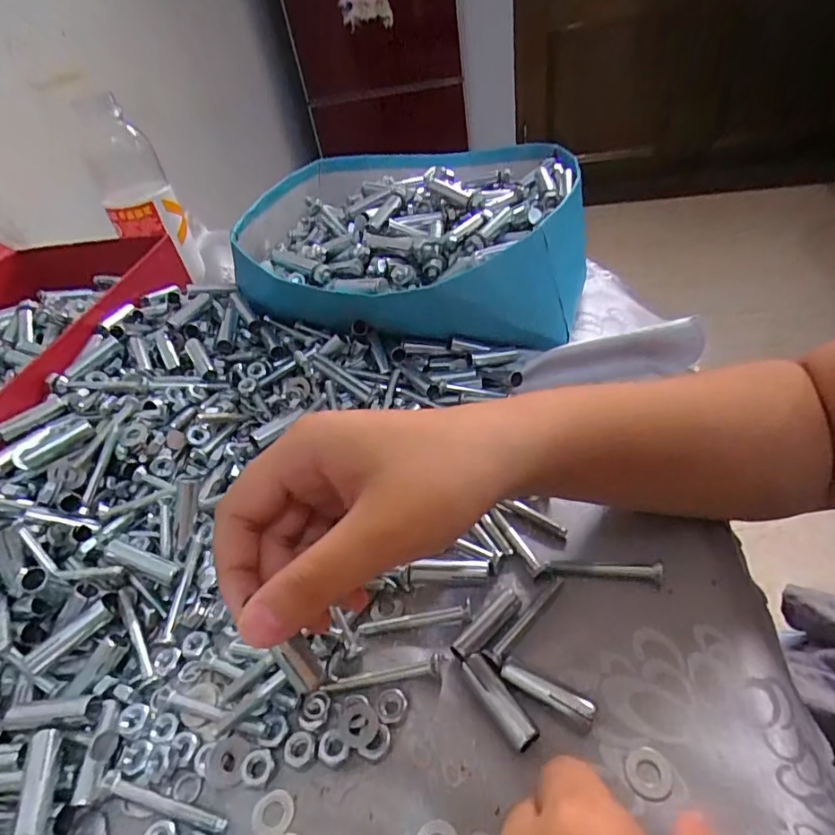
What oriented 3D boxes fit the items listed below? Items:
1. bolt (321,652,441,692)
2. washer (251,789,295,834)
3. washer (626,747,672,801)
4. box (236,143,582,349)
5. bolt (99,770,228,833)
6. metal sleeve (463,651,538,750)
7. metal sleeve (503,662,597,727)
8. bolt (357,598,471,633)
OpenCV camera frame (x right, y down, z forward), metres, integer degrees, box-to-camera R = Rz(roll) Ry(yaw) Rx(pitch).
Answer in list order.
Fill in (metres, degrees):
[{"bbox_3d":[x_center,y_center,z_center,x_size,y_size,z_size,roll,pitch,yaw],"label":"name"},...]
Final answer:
[{"bbox_3d":[-0.016,0.114,0.236,0.053,0.008,0.010,-11,41,0],"label":"bolt"},{"bbox_3d":[-0.057,0.154,0.206,0.017,0.004,0.016,-6,41,6],"label":"washer"},{"bbox_3d":[0.087,0.133,0.200,0.016,0.004,0.017,1,43,14],"label":"washer"},{"bbox_3d":[-0.008,-0.168,0.464,0.261,0.076,0.278,0,42,13],"label":"box"},{"bbox_3d":[-0.102,0.153,0.211,0.057,0.004,0.007,6,44,18],"label":"bolt"},{"bbox_3d":[0.033,0.118,0.221,0.011,0.010,0.040,-28,44,-18],"label":"metal sleeve"},{"bbox_3d":[0.054,0.114,0.221,0.039,0.010,0.010,18,49,29],"label":"metal sleeve"},{"bbox_3d":[-0.001,0.097,0.253,0.054,0.009,0.007,-11,41,0],"label":"bolt"}]

